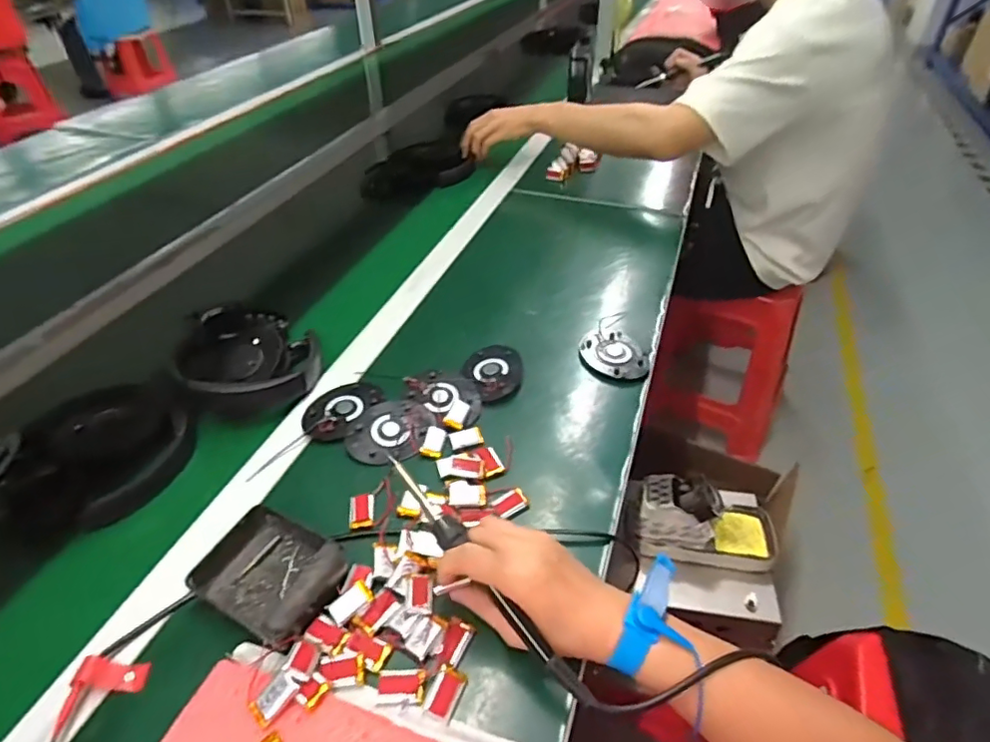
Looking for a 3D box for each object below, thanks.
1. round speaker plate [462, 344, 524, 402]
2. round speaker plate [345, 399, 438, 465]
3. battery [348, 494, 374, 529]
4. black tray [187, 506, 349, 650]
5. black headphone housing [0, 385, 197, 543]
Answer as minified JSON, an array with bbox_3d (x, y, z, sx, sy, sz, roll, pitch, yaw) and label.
[{"bbox_3d":[0.001,0.000,0.622,0.063,0.012,0.074,-22,45,-21],"label":"round speaker plate"},{"bbox_3d":[-0.102,0.057,0.553,0.078,0.005,0.075,-1,41,1],"label":"round speaker plate"},{"bbox_3d":[-0.114,0.121,0.489,0.020,0.006,0.032,-7,42,-6],"label":"battery"},{"bbox_3d":[-0.172,0.149,0.434,0.105,0.030,0.081,22,46,24],"label":"black tray"},{"bbox_3d":[-0.378,0.078,0.529,0.145,0.045,0.157,20,46,22],"label":"black headphone housing"}]

